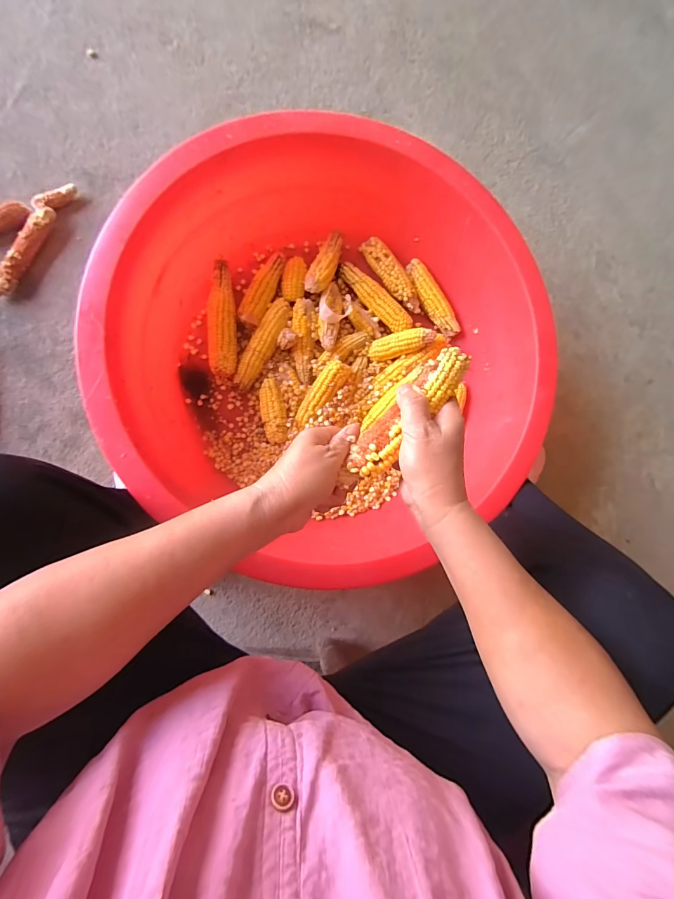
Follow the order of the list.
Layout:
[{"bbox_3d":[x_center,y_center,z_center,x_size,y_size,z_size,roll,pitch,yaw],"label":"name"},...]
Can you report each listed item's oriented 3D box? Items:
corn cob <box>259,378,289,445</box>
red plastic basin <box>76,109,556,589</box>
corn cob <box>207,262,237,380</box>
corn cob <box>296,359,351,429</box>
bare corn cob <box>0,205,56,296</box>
[{"bbox_3d":[-0.114,-0.069,0.657,0.043,0.035,0.116,-9,90,-10],"label":"corn cob"},{"bbox_3d":[-0.008,-0.153,0.615,0.662,0.193,0.639,0,88,-7],"label":"red plastic basin"},{"bbox_3d":[-0.204,-0.228,0.643,0.048,0.042,0.195,-4,89,-10],"label":"corn cob"},{"bbox_3d":[-0.030,-0.101,0.649,0.044,0.045,0.131,38,83,-7],"label":"corn cob"},{"bbox_3d":[-0.543,-0.342,0.633,0.035,0.030,0.175,30,85,-5],"label":"bare corn cob"}]

